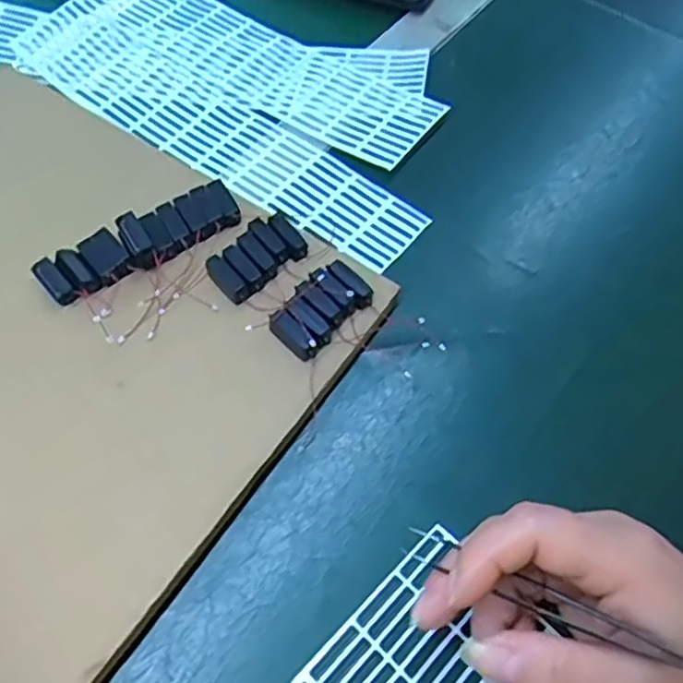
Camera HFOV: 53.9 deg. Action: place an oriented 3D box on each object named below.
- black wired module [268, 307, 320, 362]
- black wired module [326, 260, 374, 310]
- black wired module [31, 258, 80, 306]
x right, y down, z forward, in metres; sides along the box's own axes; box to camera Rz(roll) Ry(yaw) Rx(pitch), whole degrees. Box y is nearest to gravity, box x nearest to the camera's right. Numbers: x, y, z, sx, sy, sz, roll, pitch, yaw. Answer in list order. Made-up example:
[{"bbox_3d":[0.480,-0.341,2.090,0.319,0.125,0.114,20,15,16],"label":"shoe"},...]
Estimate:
[{"bbox_3d":[-0.025,-0.004,0.334,0.012,0.010,0.031,-33,65,-16],"label":"black wired module"},{"bbox_3d":[0.004,-0.030,0.352,0.011,0.012,0.029,-32,65,-16],"label":"black wired module"},{"bbox_3d":[-0.150,-0.032,0.352,0.012,0.008,0.031,-40,67,-20],"label":"black wired module"}]

